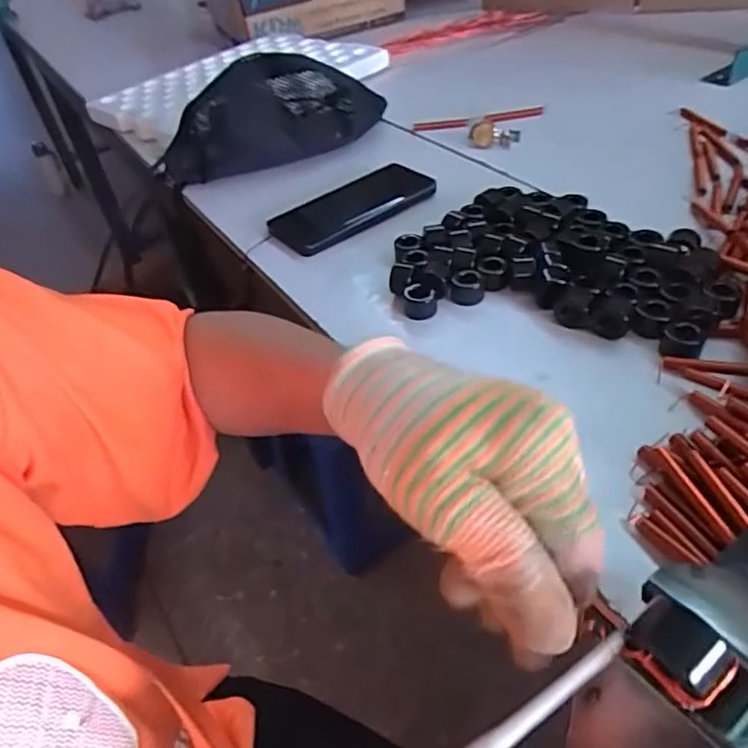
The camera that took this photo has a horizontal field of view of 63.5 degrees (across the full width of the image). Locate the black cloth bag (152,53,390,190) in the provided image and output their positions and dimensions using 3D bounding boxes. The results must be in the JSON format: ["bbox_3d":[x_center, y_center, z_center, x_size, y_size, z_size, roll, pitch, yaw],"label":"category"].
[{"bbox_3d":[-0.121,-0.313,0.743,0.277,0.067,0.154,-5,75,-9],"label":"black cloth bag"}]

